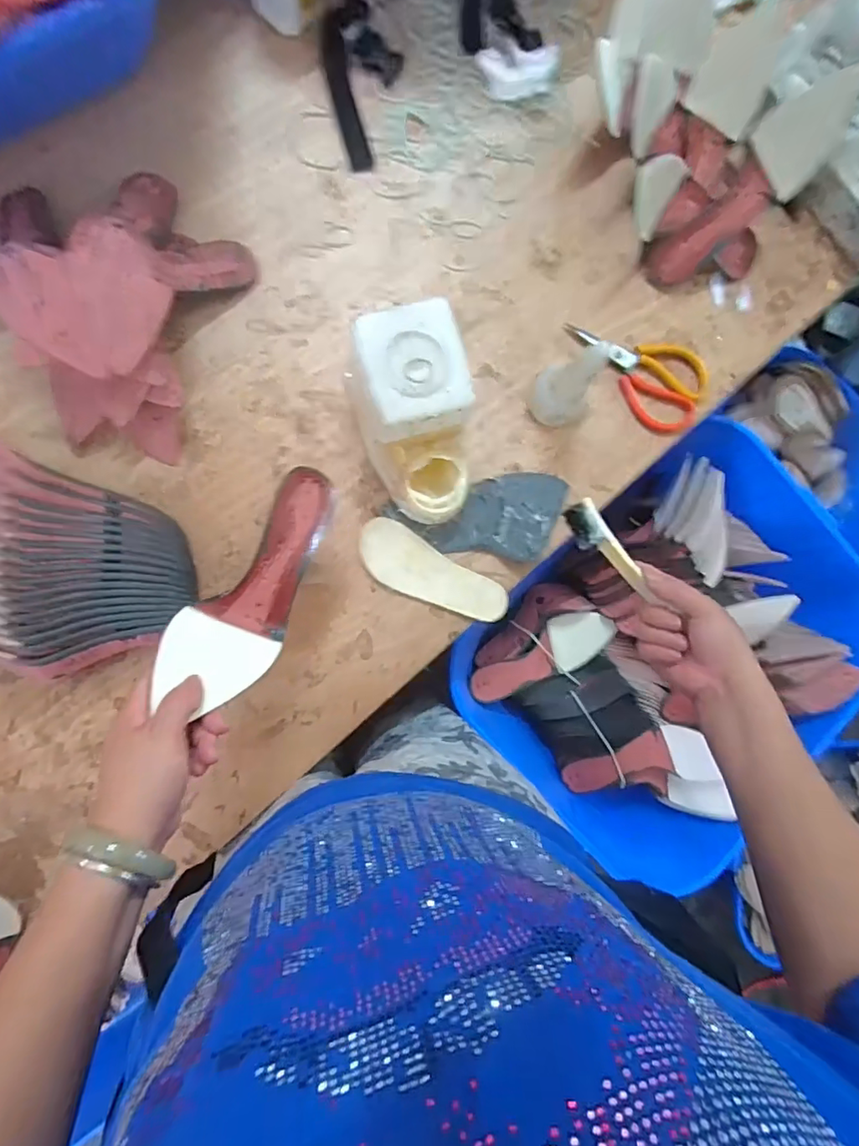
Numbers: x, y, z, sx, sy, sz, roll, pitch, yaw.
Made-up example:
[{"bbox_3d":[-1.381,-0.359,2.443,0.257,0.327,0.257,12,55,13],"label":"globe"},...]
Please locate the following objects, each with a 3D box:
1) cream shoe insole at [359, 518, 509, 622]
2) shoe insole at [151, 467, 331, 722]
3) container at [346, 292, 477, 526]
[{"bbox_3d":[0.002,0.004,0.630,0.183,0.006,0.062,31,90,-3],"label":"cream shoe insole"},{"bbox_3d":[-0.149,0.007,0.485,0.080,0.058,0.233,27,64,-6],"label":"shoe insole"},{"bbox_3d":[-0.014,-0.158,0.581,0.105,0.121,0.196,-16,90,-8],"label":"container"}]

